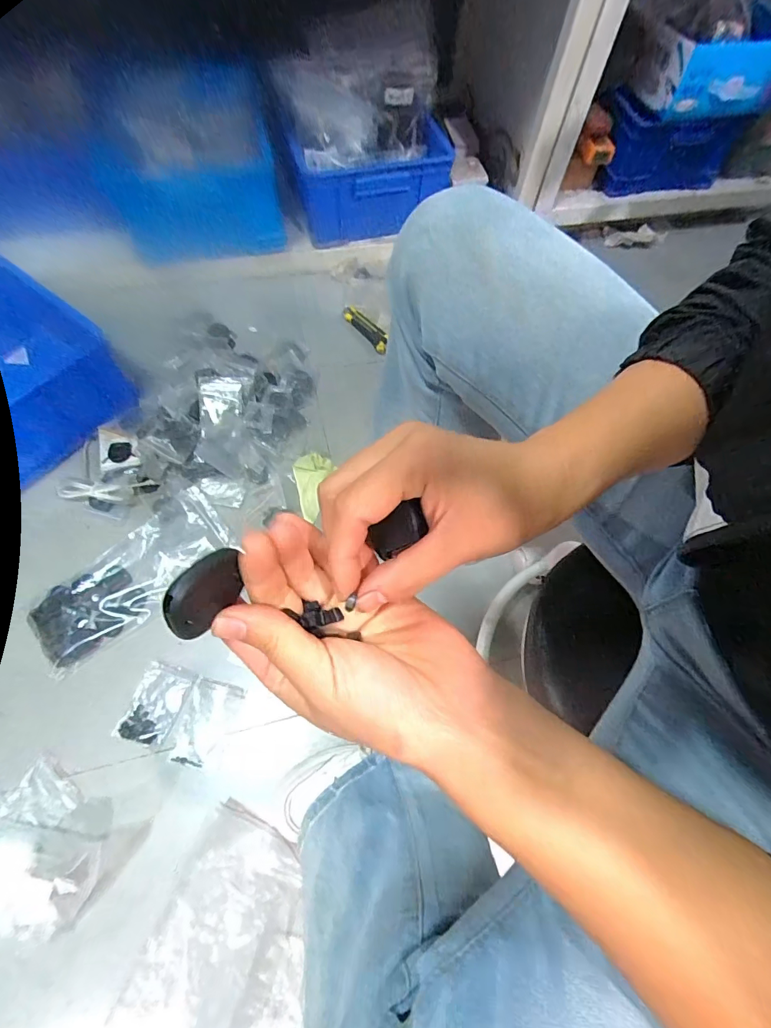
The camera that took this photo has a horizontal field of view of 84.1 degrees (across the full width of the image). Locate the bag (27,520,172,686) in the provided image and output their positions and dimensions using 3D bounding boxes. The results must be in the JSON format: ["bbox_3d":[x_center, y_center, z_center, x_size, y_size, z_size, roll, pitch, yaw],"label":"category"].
[{"bbox_3d":[-0.403,0.112,0.615,0.196,0.030,0.132,-35,72,-16],"label":"bag"}]

